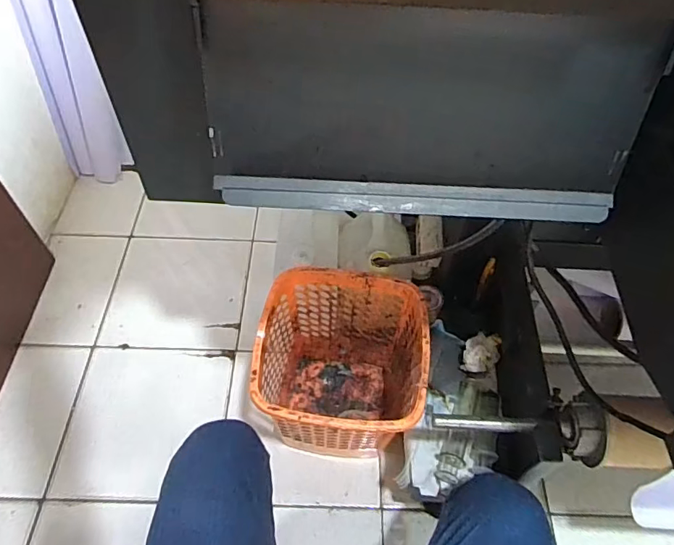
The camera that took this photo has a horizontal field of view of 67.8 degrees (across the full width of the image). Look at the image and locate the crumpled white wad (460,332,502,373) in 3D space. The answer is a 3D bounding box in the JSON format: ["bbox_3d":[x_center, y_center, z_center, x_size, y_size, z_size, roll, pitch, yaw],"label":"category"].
[{"bbox_3d":[0.253,0.140,0.874,0.058,0.032,0.082,27,58,16],"label":"crumpled white wad"}]

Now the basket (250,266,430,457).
[{"bbox_3d":[0.005,0.192,0.911,0.261,0.302,0.267,7,55,2],"label":"basket"}]

